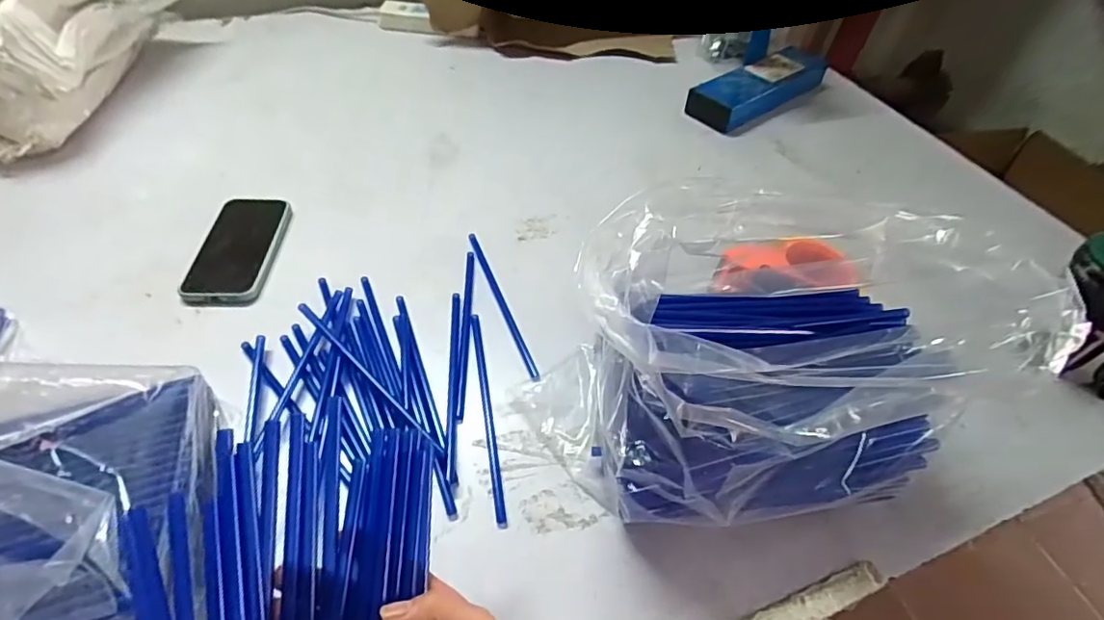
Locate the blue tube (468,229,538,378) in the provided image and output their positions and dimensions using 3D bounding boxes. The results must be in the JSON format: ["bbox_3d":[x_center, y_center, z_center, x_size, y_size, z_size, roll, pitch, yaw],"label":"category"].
[{"bbox_3d":[-0.055,-0.011,0.599,0.011,0.005,0.218,-14,52,-17],"label":"blue tube"}]

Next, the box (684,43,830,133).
[{"bbox_3d":[0.362,-0.383,0.938,0.306,0.053,0.090,-30,58,-28],"label":"box"}]

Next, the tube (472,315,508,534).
[{"bbox_3d":[-0.060,0.090,0.512,0.008,0.004,0.219,-5,50,-10],"label":"tube"}]

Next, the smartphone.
[{"bbox_3d":[-0.349,-0.072,0.618,0.082,0.011,0.161,-1,49,-7],"label":"smartphone"}]

